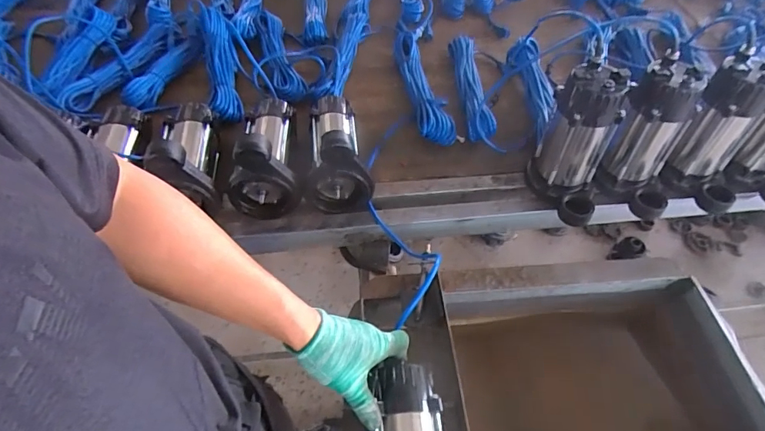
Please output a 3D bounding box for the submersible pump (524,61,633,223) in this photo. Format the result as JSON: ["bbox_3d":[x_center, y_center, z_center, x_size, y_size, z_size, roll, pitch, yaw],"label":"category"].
[{"bbox_3d":[0.322,-0.112,0.726,0.107,0.220,0.144,13,53,9],"label":"submersible pump"}]

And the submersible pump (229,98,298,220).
[{"bbox_3d":[-0.214,-0.132,0.799,0.113,0.166,0.224,-3,52,-3],"label":"submersible pump"}]

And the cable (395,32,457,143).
[{"bbox_3d":[0.088,-0.305,1.003,0.074,0.052,0.358,-8,52,-7],"label":"cable"}]

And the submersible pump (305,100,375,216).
[{"bbox_3d":[-0.093,-0.138,0.809,0.114,0.166,0.224,-7,52,-7],"label":"submersible pump"}]

